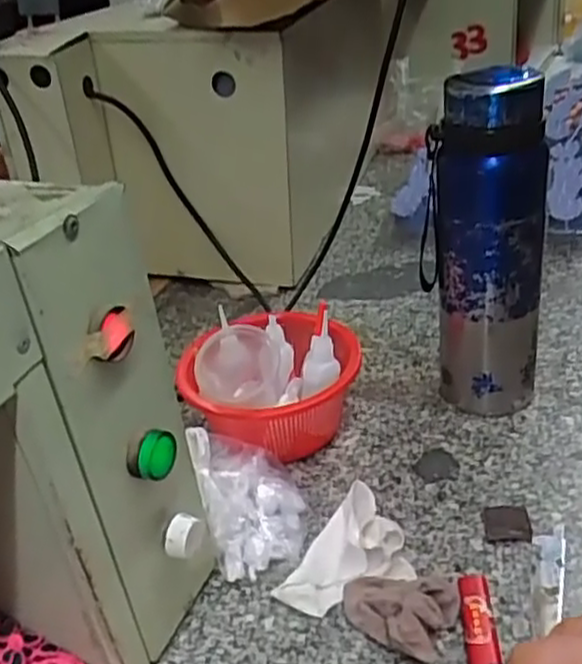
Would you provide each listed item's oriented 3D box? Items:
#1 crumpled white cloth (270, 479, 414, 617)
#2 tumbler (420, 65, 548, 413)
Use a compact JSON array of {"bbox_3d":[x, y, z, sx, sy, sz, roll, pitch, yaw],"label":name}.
[{"bbox_3d":[0.029,0.146,0.509,0.088,0.028,0.082,-13,31,-9],"label":"crumpled white cloth"},{"bbox_3d":[0.150,-0.059,0.579,0.080,0.275,0.060,-9,31,-2],"label":"tumbler"}]

